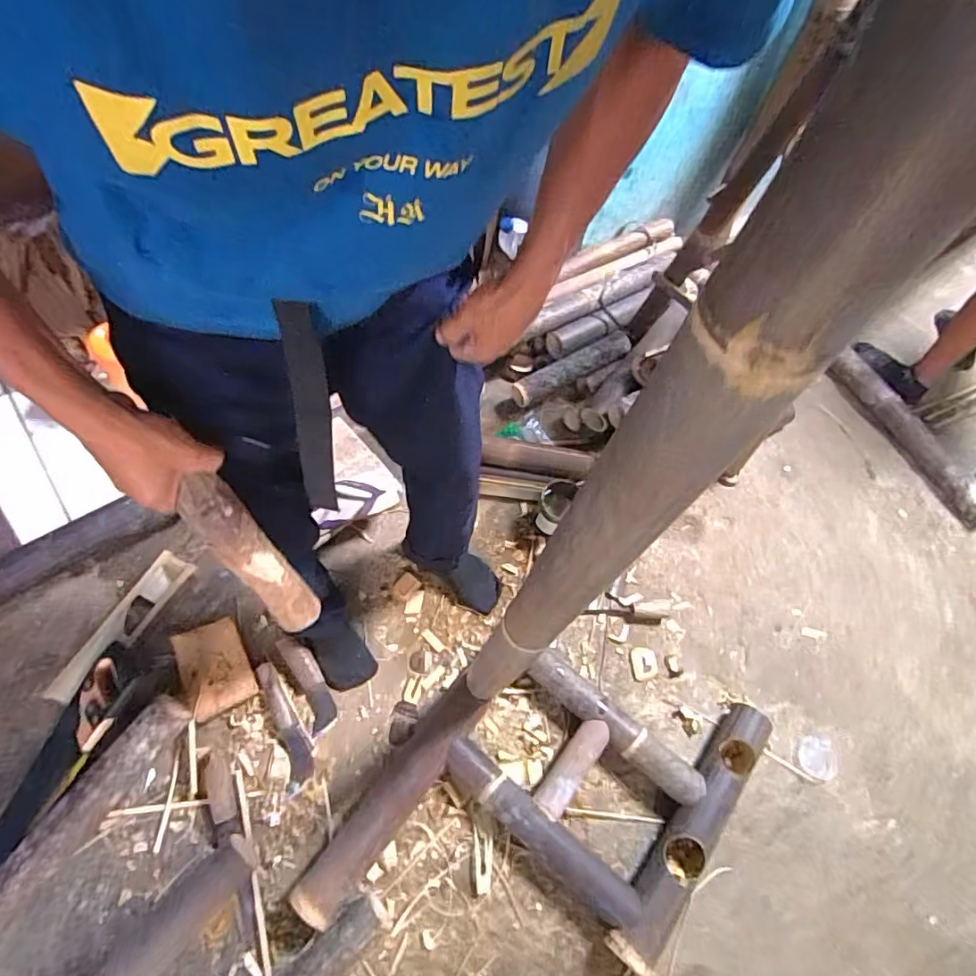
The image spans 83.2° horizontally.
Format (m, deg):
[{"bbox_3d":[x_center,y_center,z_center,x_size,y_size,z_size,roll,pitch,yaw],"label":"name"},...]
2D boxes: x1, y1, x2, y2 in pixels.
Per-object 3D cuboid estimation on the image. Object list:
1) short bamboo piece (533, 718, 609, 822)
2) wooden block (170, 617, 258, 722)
[{"bbox_3d":[0.158,0.527,1.039,0.062,0.049,0.187,38,62,13],"label":"short bamboo piece"},{"bbox_3d":[-0.525,0.343,1.048,0.114,0.043,0.171,-19,65,-18],"label":"wooden block"}]

